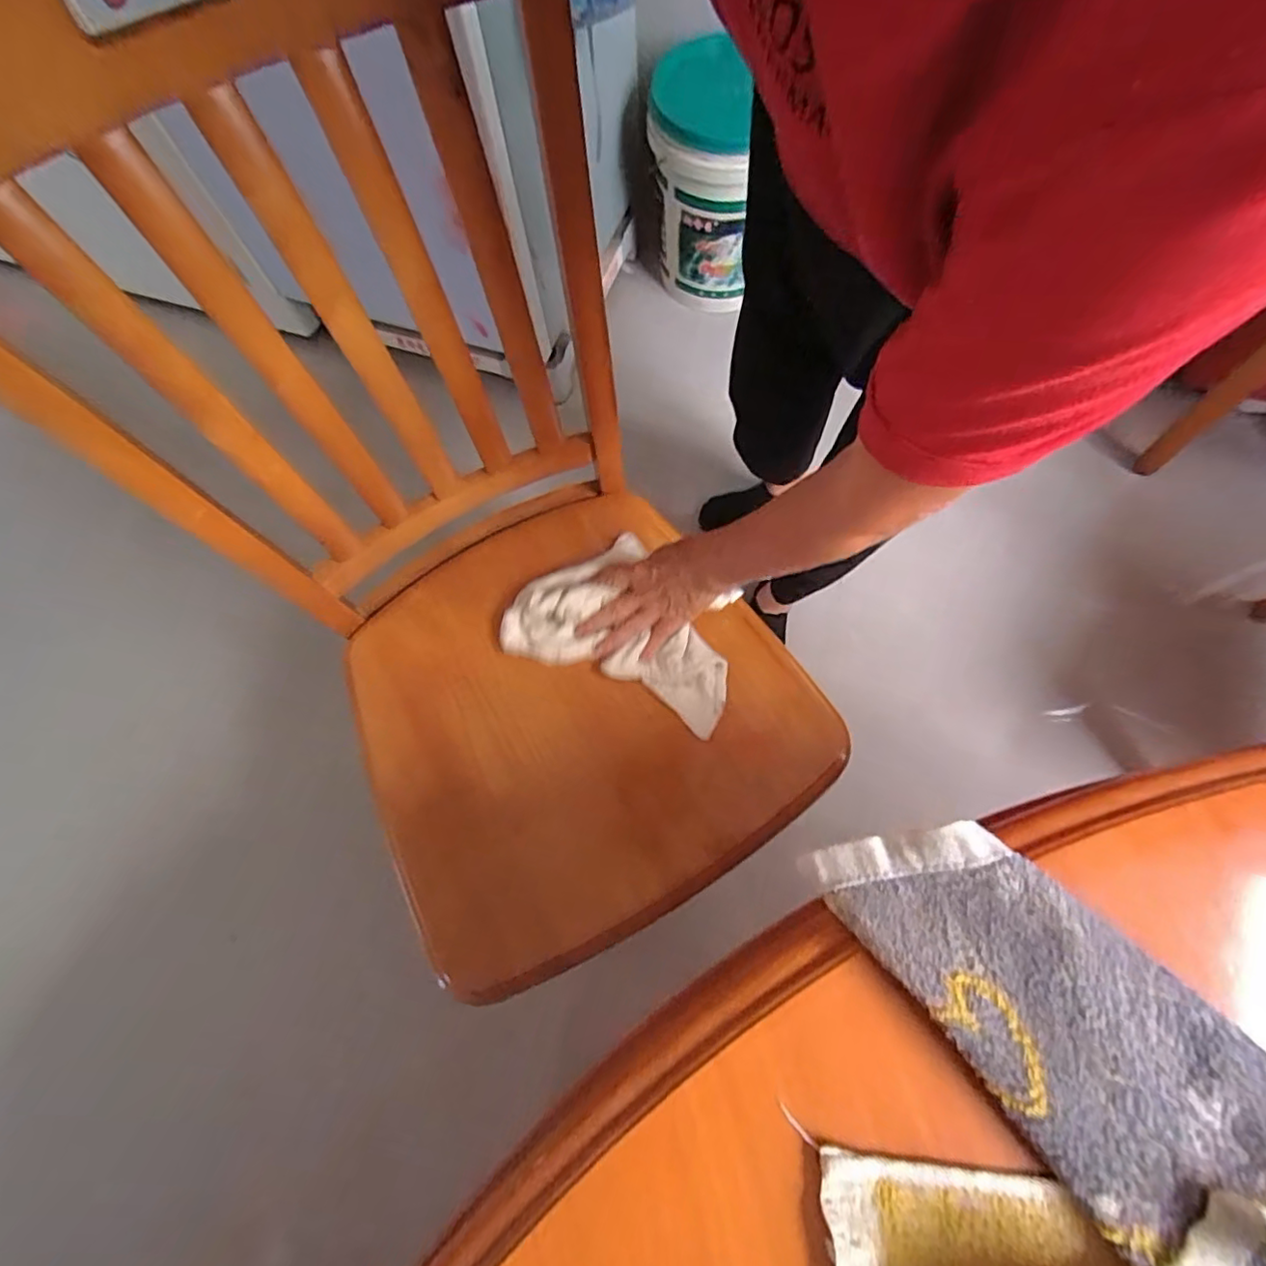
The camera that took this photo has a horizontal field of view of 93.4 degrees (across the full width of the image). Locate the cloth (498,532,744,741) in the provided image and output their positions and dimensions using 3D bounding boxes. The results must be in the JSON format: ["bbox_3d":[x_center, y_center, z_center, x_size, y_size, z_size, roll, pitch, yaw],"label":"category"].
[{"bbox_3d":[-0.001,-0.020,0.587,0.224,0.041,0.160,21,73,10],"label":"cloth"}]

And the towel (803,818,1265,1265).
[{"bbox_3d":[0.157,0.192,0.179,0.275,0.039,0.154,40,77,15],"label":"towel"}]

